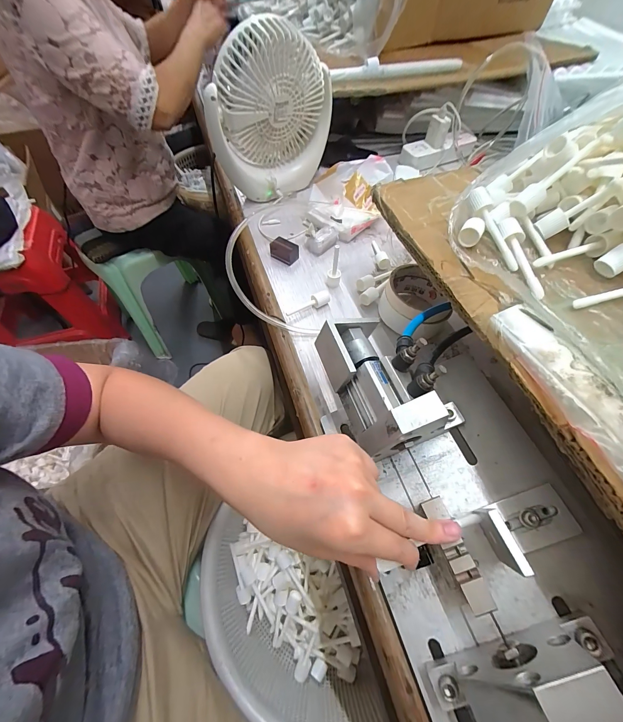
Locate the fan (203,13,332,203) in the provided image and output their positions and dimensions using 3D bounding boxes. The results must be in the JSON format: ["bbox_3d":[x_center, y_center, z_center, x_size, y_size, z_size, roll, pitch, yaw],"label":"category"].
[{"bbox_3d":[-0.059,-0.372,0.470,0.194,0.201,0.066,-29,63,-16],"label":"fan"}]

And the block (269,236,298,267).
[{"bbox_3d":[-0.041,-0.170,0.460,0.041,0.022,0.027,35,65,19],"label":"block"}]

